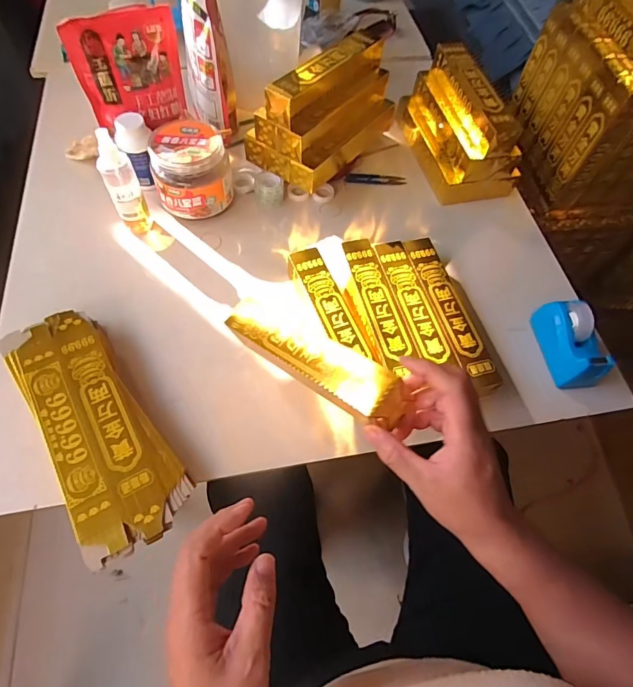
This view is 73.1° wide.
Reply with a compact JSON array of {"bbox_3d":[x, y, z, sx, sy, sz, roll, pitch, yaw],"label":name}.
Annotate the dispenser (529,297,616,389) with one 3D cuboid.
[{"bbox_3d":[0.334,-0.002,0.556,0.053,0.067,0.119,-3,62,-5],"label":"dispenser"}]

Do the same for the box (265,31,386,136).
[{"bbox_3d":[0.018,-0.385,0.622,0.052,0.055,0.228,35,65,15],"label":"box"}]

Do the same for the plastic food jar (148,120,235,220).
[{"bbox_3d":[-0.179,-0.248,0.627,0.106,0.106,0.100,1,62,-3],"label":"plastic food jar"}]

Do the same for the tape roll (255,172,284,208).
[{"bbox_3d":[-0.074,-0.241,0.670,0.045,0.040,0.046,-9,63,-8],"label":"tape roll"}]

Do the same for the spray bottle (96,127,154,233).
[{"bbox_3d":[-0.258,-0.210,0.572,0.039,0.144,0.031,-25,66,-15],"label":"spray bottle"}]

